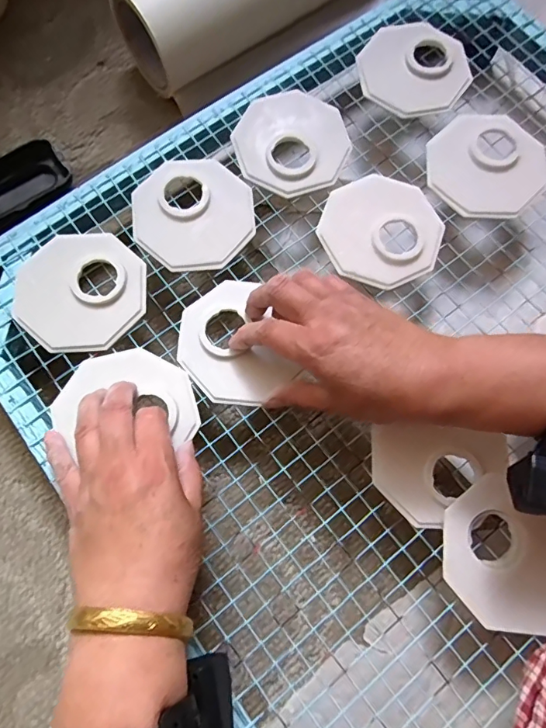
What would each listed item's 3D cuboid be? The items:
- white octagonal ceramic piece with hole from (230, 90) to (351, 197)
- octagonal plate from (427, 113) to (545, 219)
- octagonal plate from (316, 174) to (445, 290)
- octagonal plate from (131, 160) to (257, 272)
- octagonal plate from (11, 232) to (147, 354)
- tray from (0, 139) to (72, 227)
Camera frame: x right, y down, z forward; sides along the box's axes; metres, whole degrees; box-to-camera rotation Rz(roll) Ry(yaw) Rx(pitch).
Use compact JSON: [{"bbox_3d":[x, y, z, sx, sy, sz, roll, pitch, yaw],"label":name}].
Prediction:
[{"bbox_3d":[0.017,-0.199,0.420,0.099,0.010,0.101,25,74,9],"label":"white octagonal ceramic piece with hole"},{"bbox_3d":[0.187,-0.176,0.417,0.099,0.011,0.100,40,77,14],"label":"octagonal plate"},{"bbox_3d":[0.093,-0.115,0.401,0.100,0.007,0.101,-29,73,-8],"label":"octagonal plate"},{"bbox_3d":[-0.067,-0.128,0.401,0.099,0.008,0.097,-8,71,-1],"label":"octagonal plate"},{"bbox_3d":[-0.153,-0.060,0.376,0.100,0.009,0.099,39,76,13],"label":"octagonal plate"},{"bbox_3d":[-0.255,-0.172,0.458,0.110,0.021,0.054,-34,105,-11],"label":"tray"}]

